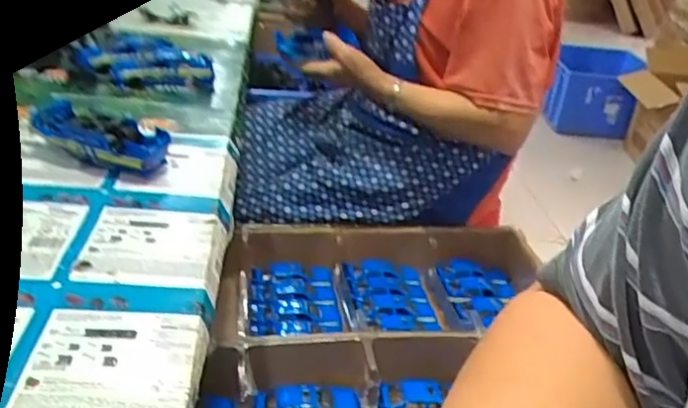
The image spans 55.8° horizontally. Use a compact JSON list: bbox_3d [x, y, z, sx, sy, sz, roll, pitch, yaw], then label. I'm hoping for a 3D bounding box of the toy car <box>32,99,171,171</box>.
[{"bbox_3d":[-0.254,-0.073,0.687,0.133,0.049,0.064,15,29,15],"label":"toy car"}]

